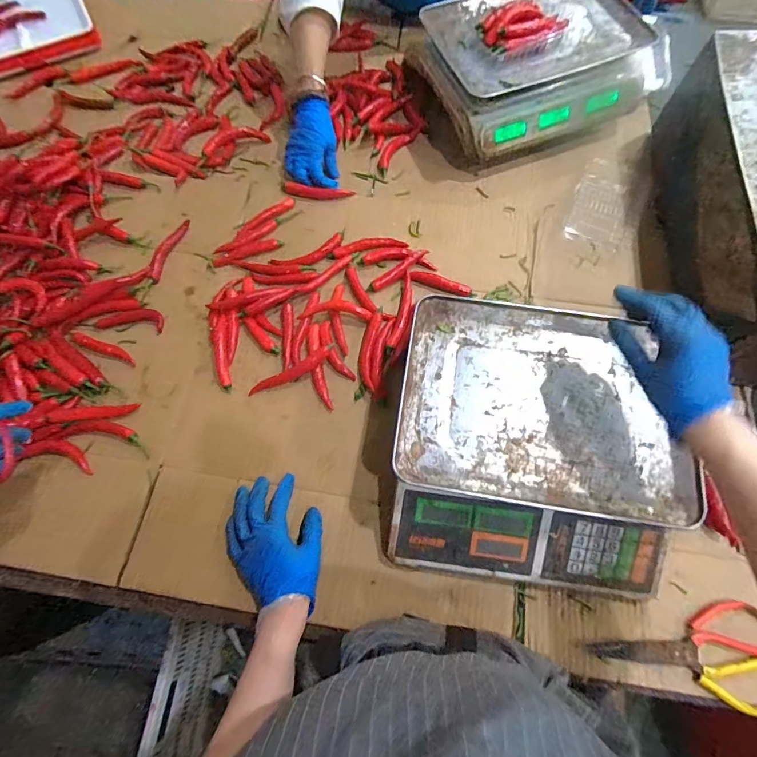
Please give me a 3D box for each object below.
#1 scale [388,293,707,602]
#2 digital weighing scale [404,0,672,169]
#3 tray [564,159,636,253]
[{"bbox_3d":[0.185,0.076,0.507,0.315,0.095,0.319,7,70,4],"label":"scale"},{"bbox_3d":[0.282,-0.573,0.732,0.382,0.102,0.305,-20,70,-6],"label":"digital weighing scale"},{"bbox_3d":[0.373,-0.283,0.675,0.100,0.022,0.153,18,71,8],"label":"tray"}]

